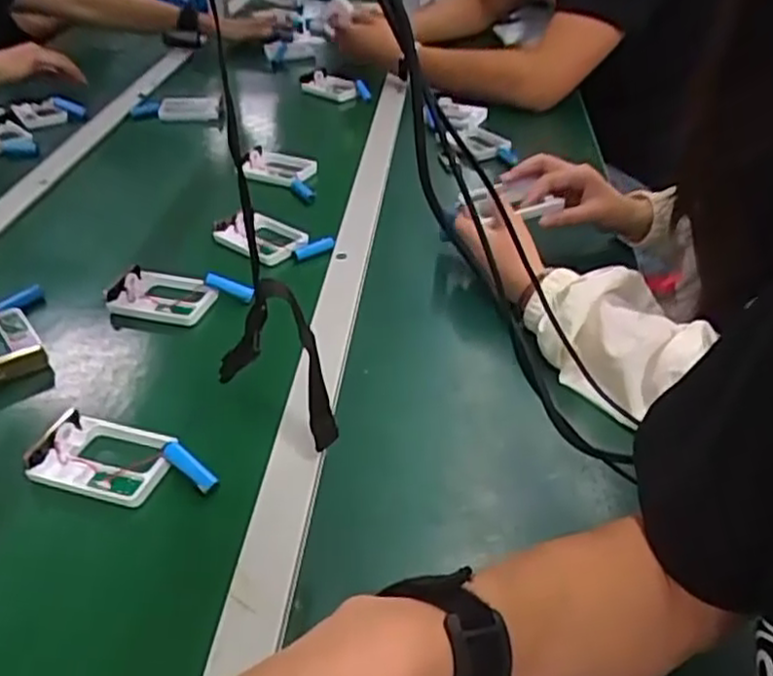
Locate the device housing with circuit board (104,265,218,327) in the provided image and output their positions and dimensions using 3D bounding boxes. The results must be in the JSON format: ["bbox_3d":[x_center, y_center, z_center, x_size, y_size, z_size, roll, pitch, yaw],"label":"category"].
[{"bbox_3d":[-0.230,-0.042,0.752,0.112,0.024,0.069,11,38,16],"label":"device housing with circuit board"}]

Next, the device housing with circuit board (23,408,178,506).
[{"bbox_3d":[-0.218,0.093,0.570,0.102,0.027,0.071,8,37,12],"label":"device housing with circuit board"}]

